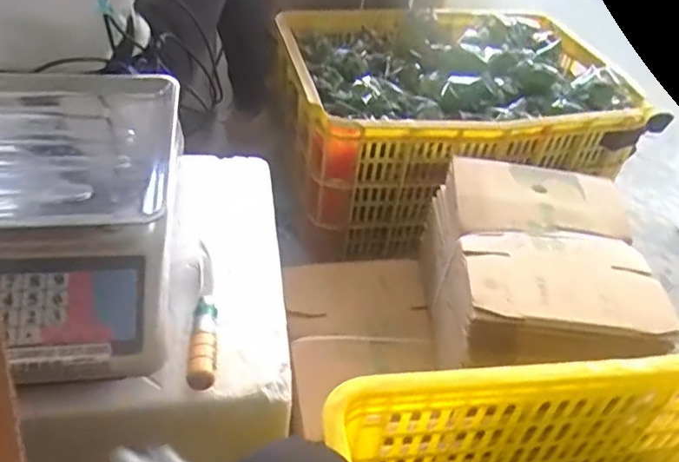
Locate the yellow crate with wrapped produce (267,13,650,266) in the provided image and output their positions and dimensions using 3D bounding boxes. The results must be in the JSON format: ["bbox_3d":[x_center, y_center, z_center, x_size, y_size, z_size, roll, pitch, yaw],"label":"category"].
[{"bbox_3d":[0.191,-0.228,1.161,0.574,0.272,0.445,-6,43,-14],"label":"yellow crate with wrapped produce"}]

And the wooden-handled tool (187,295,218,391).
[{"bbox_3d":[-0.121,0.100,0.536,0.024,0.030,0.098,0,42,-8],"label":"wooden-handled tool"}]

